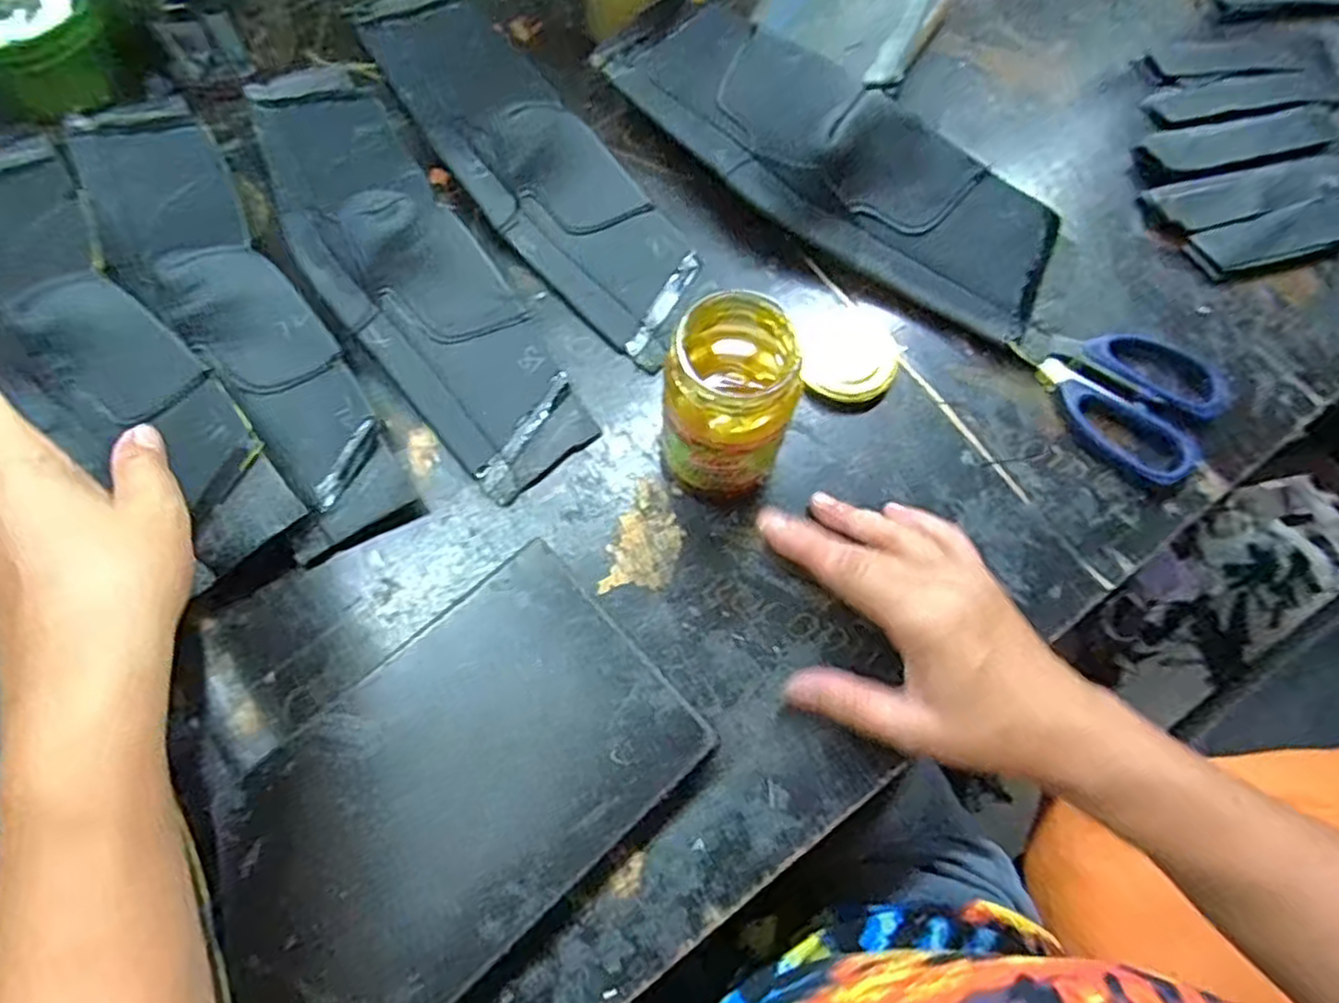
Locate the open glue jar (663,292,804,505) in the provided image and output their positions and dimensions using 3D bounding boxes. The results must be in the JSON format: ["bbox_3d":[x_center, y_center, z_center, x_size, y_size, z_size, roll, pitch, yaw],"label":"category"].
[{"bbox_3d":[0.026,-0.043,0.352,0.054,0.109,0.064,11,70,2],"label":"open glue jar"}]

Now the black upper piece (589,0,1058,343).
[{"bbox_3d":[0.086,-0.201,0.436,0.291,0.065,0.089,37,73,10],"label":"black upper piece"}]

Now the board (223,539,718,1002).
[{"bbox_3d":[-0.096,0.131,0.330,0.204,0.023,0.127,-40,77,-15],"label":"board"}]

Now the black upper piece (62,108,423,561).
[{"bbox_3d":[-0.249,-0.116,0.411,0.074,0.033,0.322,-32,75,-13],"label":"black upper piece"}]

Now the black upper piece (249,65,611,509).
[{"bbox_3d":[-0.159,-0.148,0.417,0.088,0.044,0.319,-32,74,-13],"label":"black upper piece"}]

